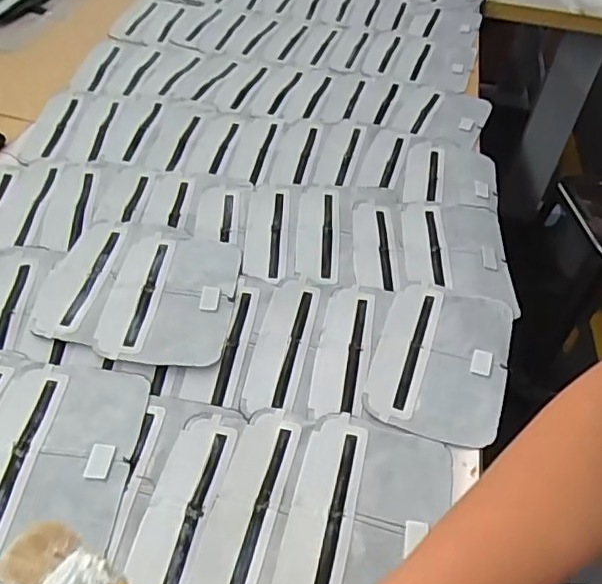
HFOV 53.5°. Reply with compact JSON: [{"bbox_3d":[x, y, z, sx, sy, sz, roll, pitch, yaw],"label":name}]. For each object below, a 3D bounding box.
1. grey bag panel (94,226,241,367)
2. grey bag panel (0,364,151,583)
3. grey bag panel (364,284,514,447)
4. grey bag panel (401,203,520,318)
[{"bbox_3d":[-0.141,-0.002,0.662,0.131,0.010,0.199,3,46,-3],"label":"grey bag panel"},{"bbox_3d":[-0.214,0.141,0.513,0.128,0.009,0.189,5,46,-1],"label":"grey bag panel"},{"bbox_3d":[0.148,0.066,0.621,0.126,0.015,0.190,17,47,10],"label":"grey bag panel"},{"bbox_3d":[0.191,-0.054,0.738,0.128,0.007,0.179,6,46,0],"label":"grey bag panel"}]

